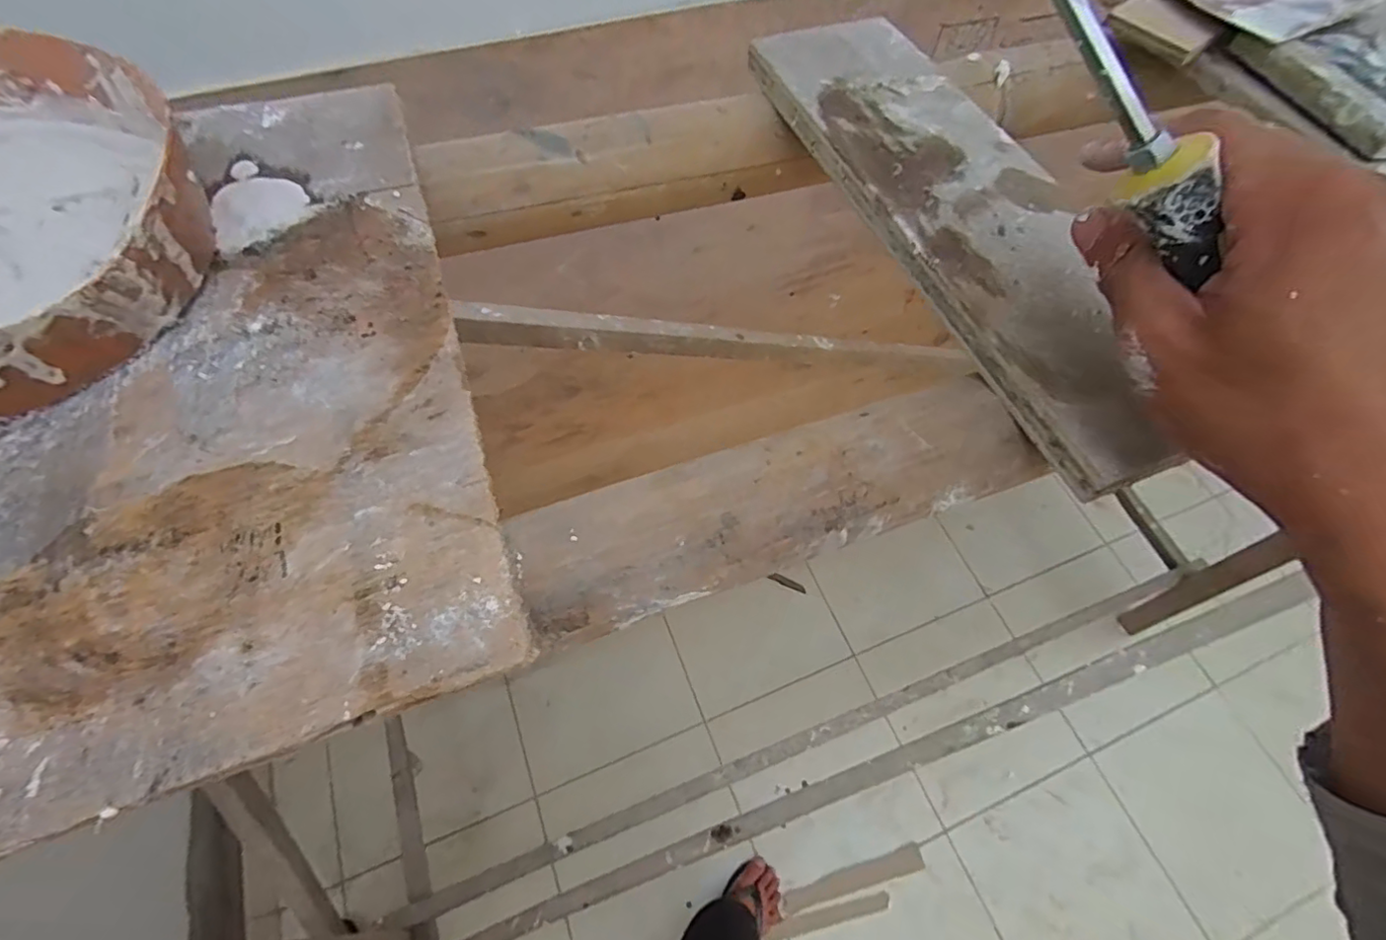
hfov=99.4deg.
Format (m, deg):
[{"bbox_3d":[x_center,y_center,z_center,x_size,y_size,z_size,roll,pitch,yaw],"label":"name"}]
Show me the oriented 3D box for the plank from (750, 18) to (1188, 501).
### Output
[{"bbox_3d":[0.141,-0.141,0.308,0.097,0.016,0.327,-18,64,-11],"label":"plank"}]

